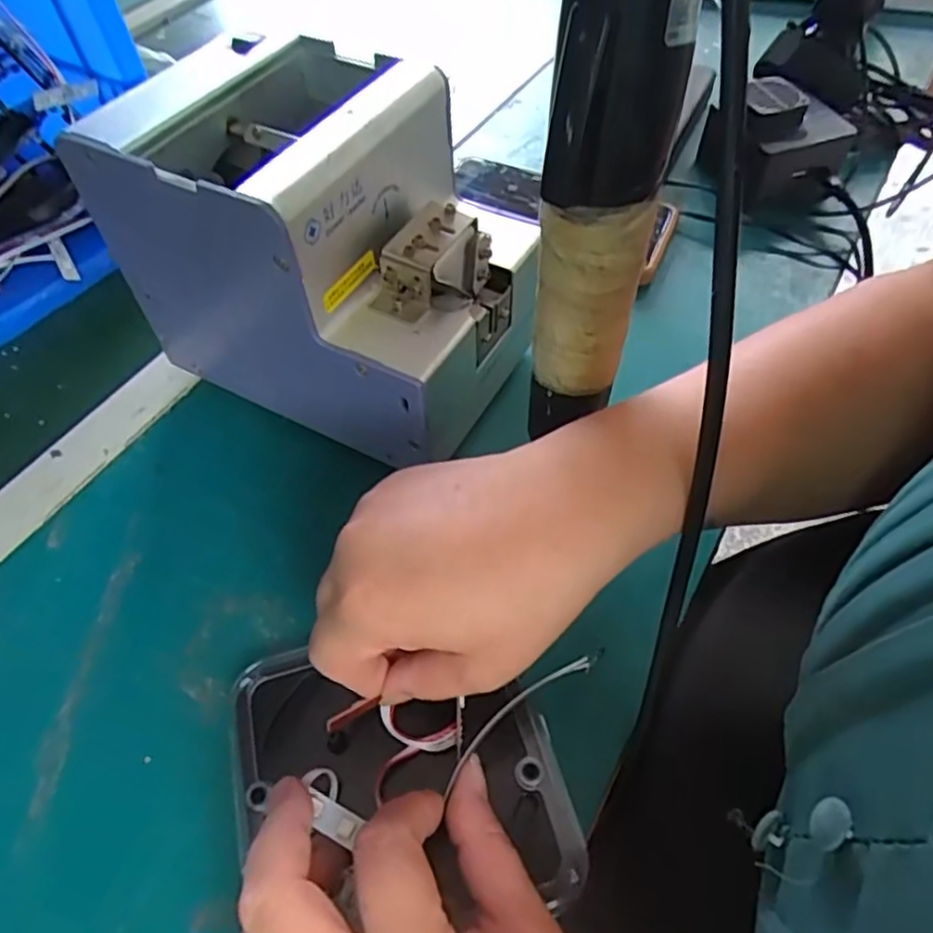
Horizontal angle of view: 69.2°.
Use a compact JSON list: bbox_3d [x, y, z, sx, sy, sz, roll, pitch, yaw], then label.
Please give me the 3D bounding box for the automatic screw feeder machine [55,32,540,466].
[{"bbox_3d":[-0.064,-0.105,0.345,0.180,0.152,0.130,23,58,19],"label":"automatic screw feeder machine"}]

